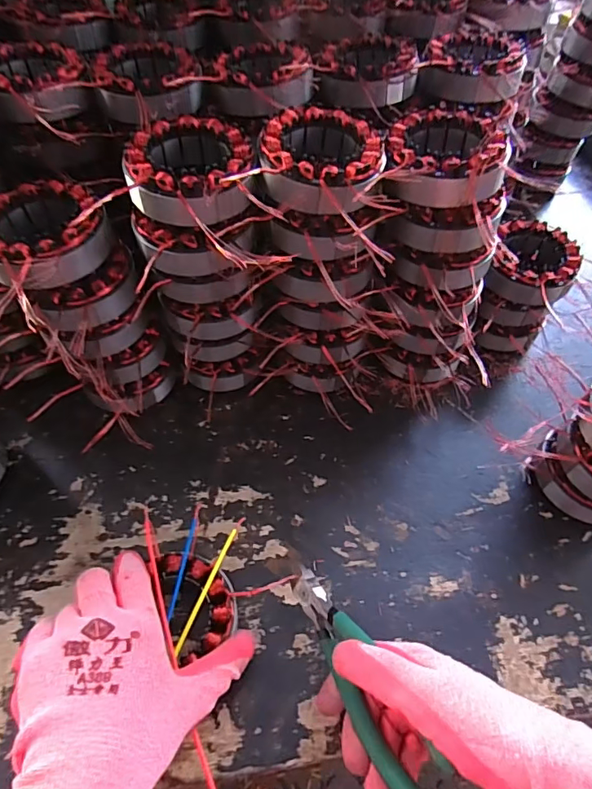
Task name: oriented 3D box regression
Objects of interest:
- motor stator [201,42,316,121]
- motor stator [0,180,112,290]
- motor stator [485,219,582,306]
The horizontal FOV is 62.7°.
[{"bbox_3d":[-0.031,-0.269,0.419,0.079,0.042,0.082,2,56,-3],"label":"motor stator"},{"bbox_3d":[-0.175,-0.113,0.338,0.082,0.031,0.088,-30,63,-21],"label":"motor stator"},{"bbox_3d":[0.221,-0.122,0.459,0.077,0.037,0.089,36,61,19],"label":"motor stator"}]

